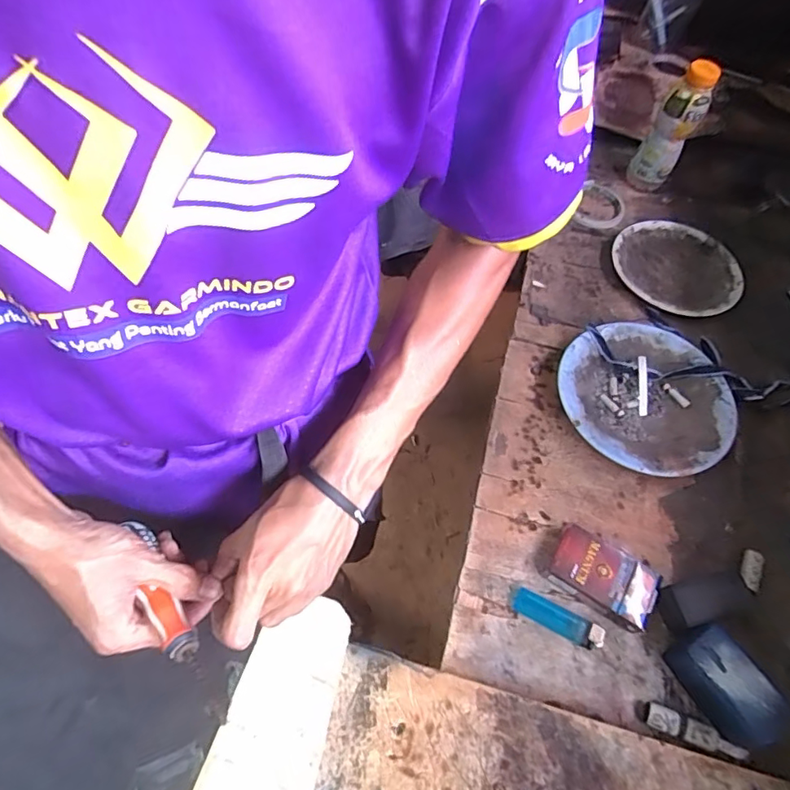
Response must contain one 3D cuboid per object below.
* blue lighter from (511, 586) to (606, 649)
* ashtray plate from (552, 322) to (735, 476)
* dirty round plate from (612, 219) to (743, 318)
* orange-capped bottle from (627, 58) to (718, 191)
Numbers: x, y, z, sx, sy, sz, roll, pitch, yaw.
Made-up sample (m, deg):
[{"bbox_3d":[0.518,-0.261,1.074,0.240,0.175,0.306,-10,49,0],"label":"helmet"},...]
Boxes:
[{"bbox_3d":[0.150,0.205,0.475,0.081,0.012,0.026,25,61,13],"label":"blue lighter"},{"bbox_3d":[0.281,0.005,0.588,0.183,0.036,0.187,1,59,-1],"label":"ashtray plate"},{"bbox_3d":[0.381,-0.174,0.701,0.163,0.018,0.158,1,59,-1],"label":"dirty round plate"},{"bbox_3d":[0.390,-0.375,0.730,0.058,0.170,0.048,25,61,13],"label":"orange-capped bottle"}]

